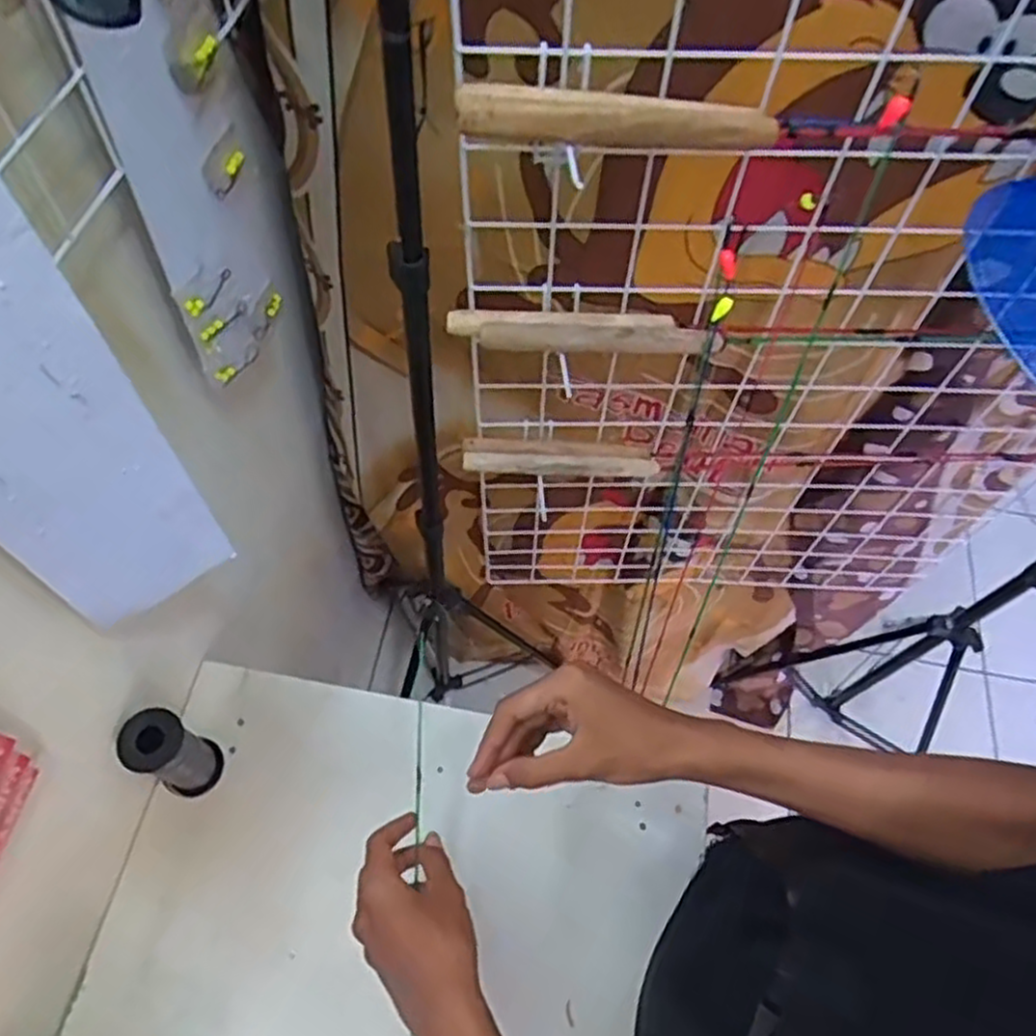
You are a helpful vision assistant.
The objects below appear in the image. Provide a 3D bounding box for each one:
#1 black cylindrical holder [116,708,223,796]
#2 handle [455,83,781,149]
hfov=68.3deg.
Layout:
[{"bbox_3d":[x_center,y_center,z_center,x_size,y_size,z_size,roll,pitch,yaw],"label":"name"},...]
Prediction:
[{"bbox_3d":[-0.287,0.198,0.639,0.048,0.114,0.051,28,63,11],"label":"black cylindrical holder"},{"bbox_3d":[0.055,-0.222,0.422,0.175,0.019,0.028,4,61,-2],"label":"handle"}]

